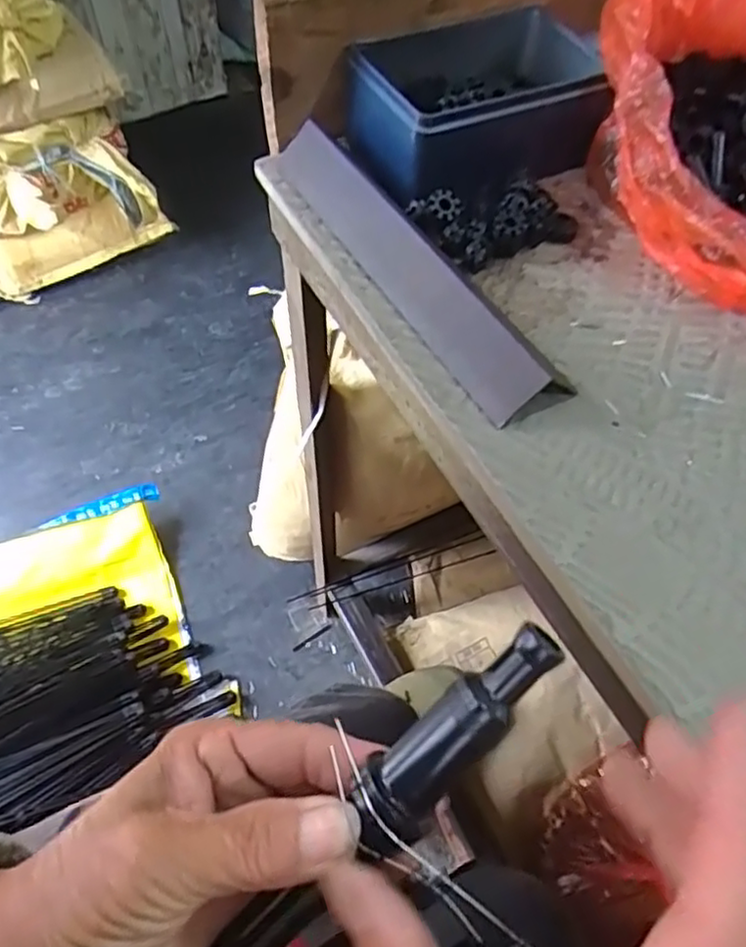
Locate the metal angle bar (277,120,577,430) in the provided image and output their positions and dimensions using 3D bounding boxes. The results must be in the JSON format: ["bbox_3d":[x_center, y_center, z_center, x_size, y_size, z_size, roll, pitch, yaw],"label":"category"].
[{"bbox_3d":[0.024,-0.123,0.379,0.044,0.028,0.231,-25,63,-19],"label":"metal angle bar"}]

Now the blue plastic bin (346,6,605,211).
[{"bbox_3d":[0.070,-0.235,0.432,0.170,0.058,0.111,-25,63,-19],"label":"blue plastic bin"}]

